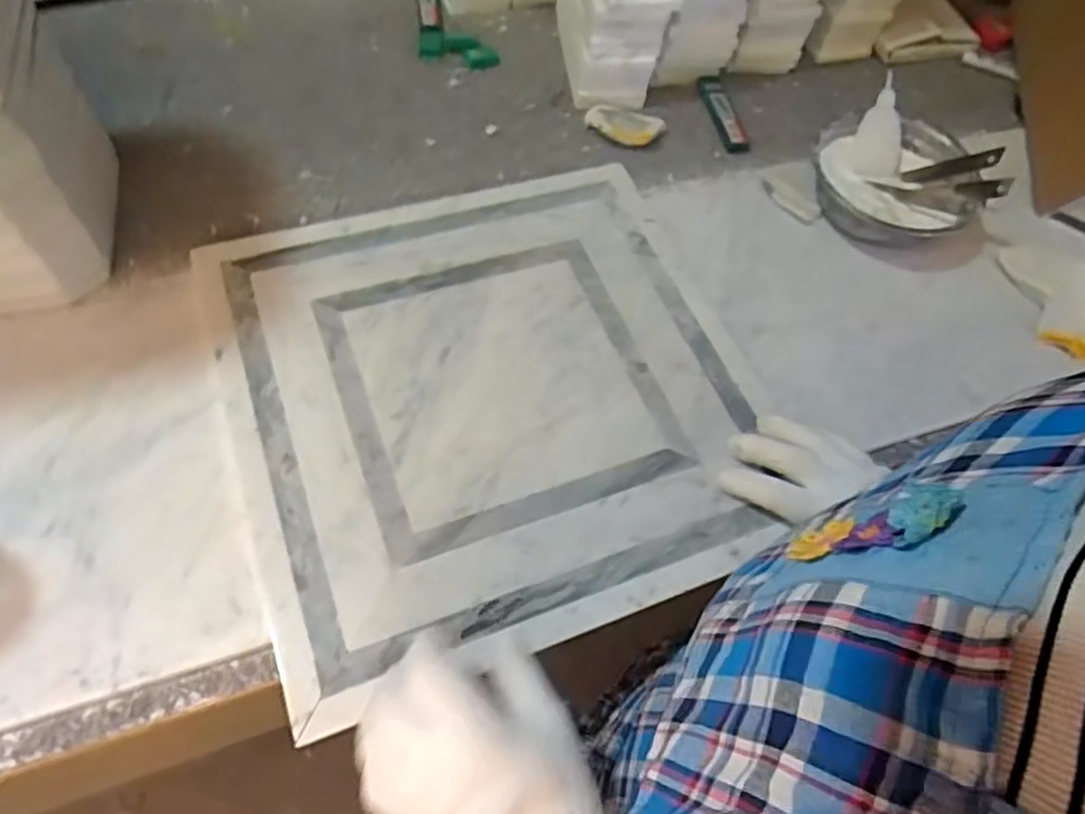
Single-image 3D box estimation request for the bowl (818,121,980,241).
[{"bbox_3d":[0.336,-0.217,0.670,0.144,0.050,0.150,2,58,-3],"label":"bowl"}]

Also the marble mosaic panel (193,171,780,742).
[{"bbox_3d":[-0.044,-0.026,0.544,0.379,0.018,0.401,-18,61,-15],"label":"marble mosaic panel"}]

